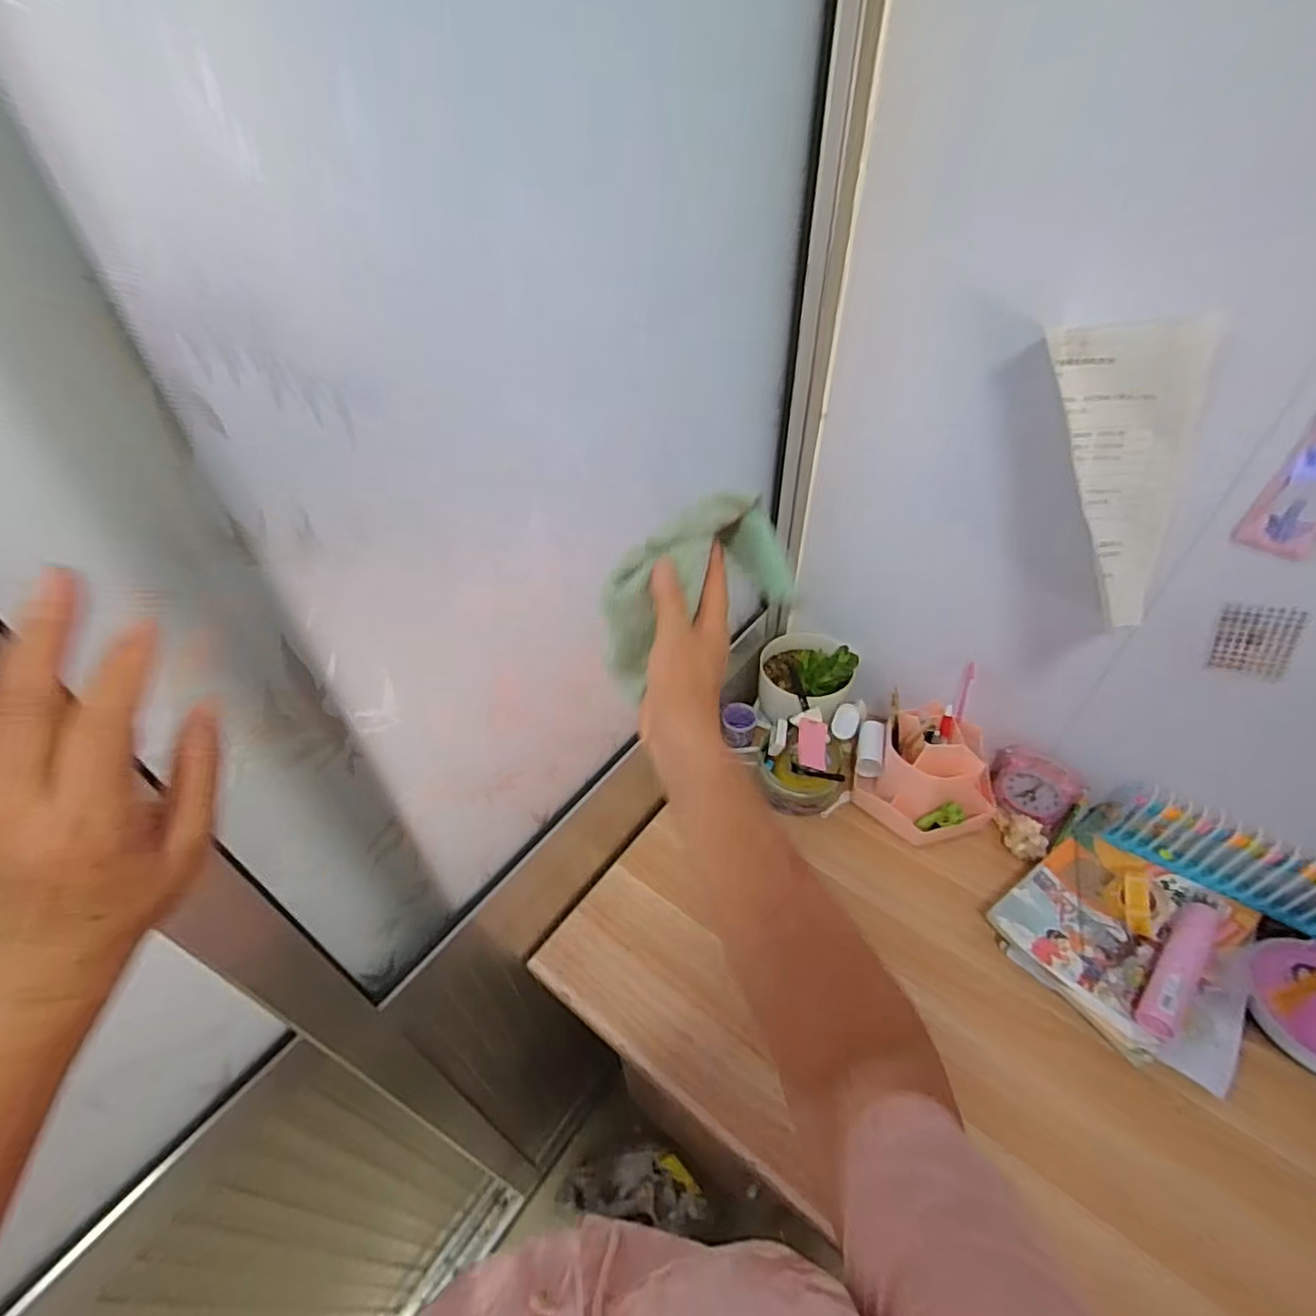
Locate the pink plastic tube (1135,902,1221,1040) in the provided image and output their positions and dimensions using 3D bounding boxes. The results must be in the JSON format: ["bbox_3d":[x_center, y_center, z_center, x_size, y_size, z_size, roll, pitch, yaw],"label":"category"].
[{"bbox_3d":[0.559,0.331,0.667,0.034,0.027,0.161,33,53,31],"label":"pink plastic tube"}]

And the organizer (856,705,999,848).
[{"bbox_3d":[0.367,0.155,0.837,0.165,0.127,0.150,-1,44,1],"label":"organizer"}]

